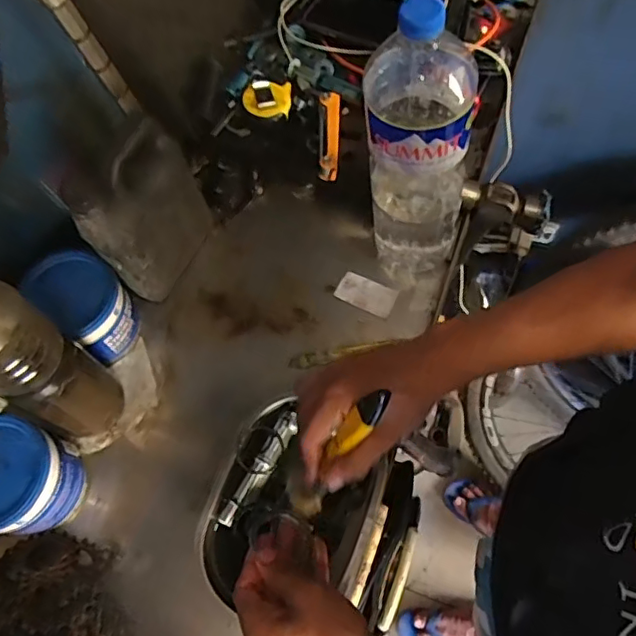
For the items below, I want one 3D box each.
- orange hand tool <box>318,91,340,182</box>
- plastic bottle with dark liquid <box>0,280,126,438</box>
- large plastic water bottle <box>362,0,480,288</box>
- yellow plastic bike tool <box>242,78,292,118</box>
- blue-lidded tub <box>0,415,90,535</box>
[{"bbox_3d":[0.013,-0.211,0.653,0.024,0.027,0.107,-1,66,3],"label":"orange hand tool"},{"bbox_3d":[-0.248,0.045,0.507,0.067,0.266,0.076,28,73,18],"label":"plastic bottle with dark liquid"},{"bbox_3d":[0.089,-0.146,0.524,0.094,0.309,0.094,23,72,16],"label":"large plastic water bottle"},{"bbox_3d":[-0.060,-0.265,0.680,0.057,0.017,0.048,-1,67,7],"label":"yellow plastic bike tool"},{"bbox_3d":[-0.295,0.159,0.557,0.102,0.102,0.098,-3,67,6],"label":"blue-lidded tub"}]

